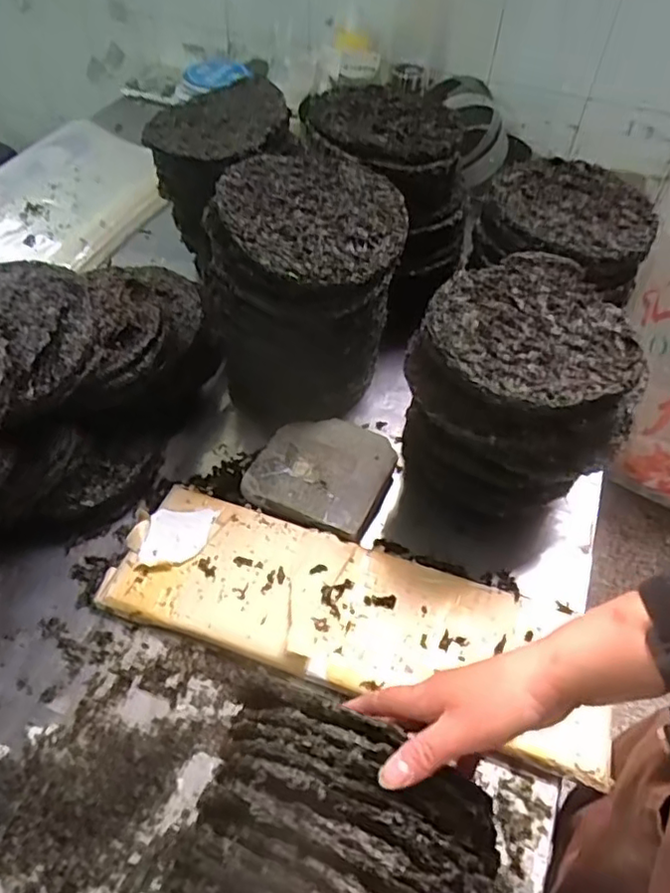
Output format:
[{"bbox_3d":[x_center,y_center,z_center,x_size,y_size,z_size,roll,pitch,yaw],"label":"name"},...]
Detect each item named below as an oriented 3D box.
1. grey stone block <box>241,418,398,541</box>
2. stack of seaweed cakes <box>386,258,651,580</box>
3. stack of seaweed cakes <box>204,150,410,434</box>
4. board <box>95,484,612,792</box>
[{"bbox_3d":[-0.011,0.026,0.723,0.154,0.031,0.157,23,53,16],"label":"grey stone block"},{"bbox_3d":[0.188,-0.012,0.704,0.224,0.327,0.213,3,50,0],"label":"stack of seaweed cakes"},{"bbox_3d":[-0.034,-0.159,0.723,0.209,0.290,0.197,3,51,1],"label":"stack of seaweed cakes"},{"bbox_3d":[0.015,0.172,0.624,0.499,0.034,0.160,16,52,11],"label":"board"}]

